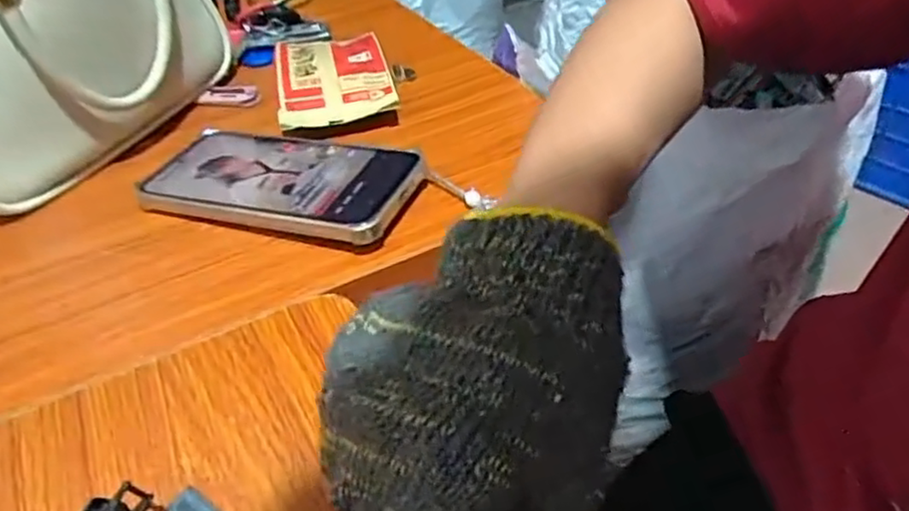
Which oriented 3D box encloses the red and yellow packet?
[{"bbox_3d":[-0.092,-0.132,0.518,0.081,0.026,0.131,-11,40,-8],"label":"red and yellow packet"}]

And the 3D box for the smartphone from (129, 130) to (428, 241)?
[{"bbox_3d":[-0.107,-0.047,0.418,0.170,0.011,0.081,8,43,19],"label":"smartphone"}]

